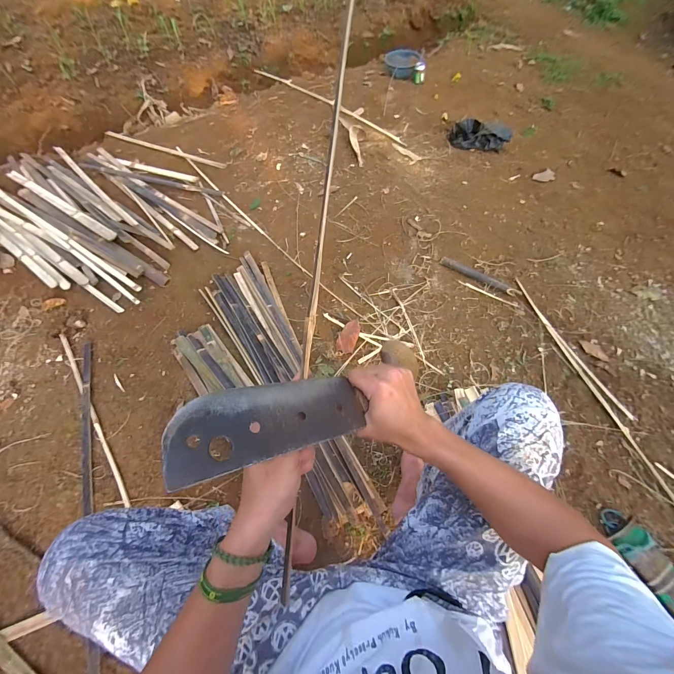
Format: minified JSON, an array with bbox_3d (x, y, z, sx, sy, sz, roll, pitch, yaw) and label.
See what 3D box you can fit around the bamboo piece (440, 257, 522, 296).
[{"bbox_3d":[0.565,-0.238,1.202,0.320,0.026,0.039,29,65,14],"label":"bamboo piece"}]

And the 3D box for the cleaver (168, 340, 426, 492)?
[{"bbox_3d":[-0.004,0.067,0.347,0.354,0.023,0.078,-10,55,-46],"label":"cleaver"}]

